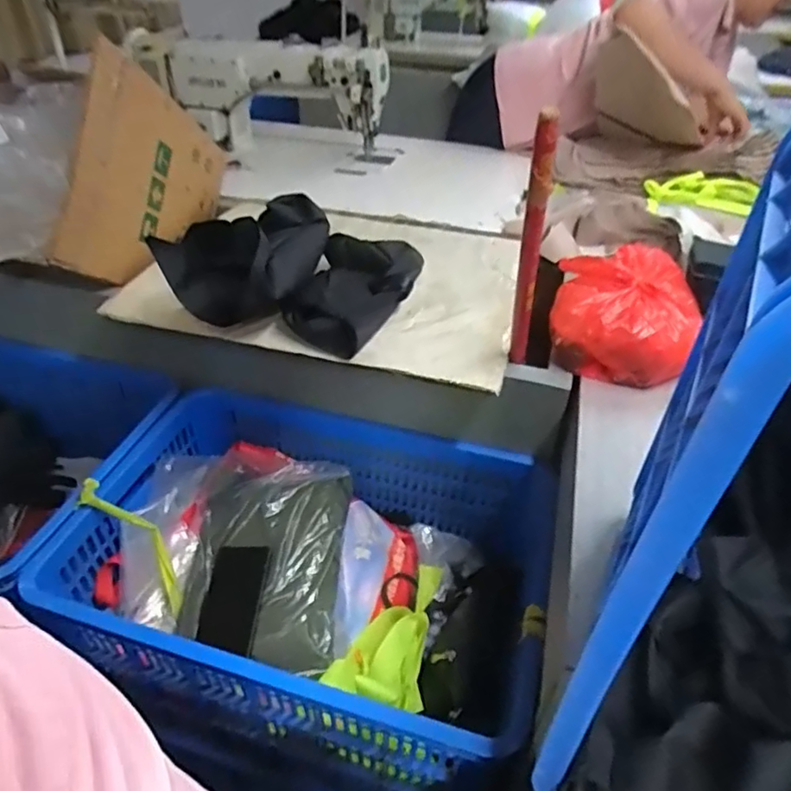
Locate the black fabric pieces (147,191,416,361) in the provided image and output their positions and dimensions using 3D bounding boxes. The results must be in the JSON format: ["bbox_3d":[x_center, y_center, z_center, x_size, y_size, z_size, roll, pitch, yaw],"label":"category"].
[{"bbox_3d":[-0.142,-0.189,0.857,0.326,0.141,0.258,6,40,5],"label":"black fabric pieces"}]

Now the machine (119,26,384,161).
[{"bbox_3d":[-0.302,-0.681,1.374,0.560,0.255,0.183,-1,39,-3],"label":"machine"}]

